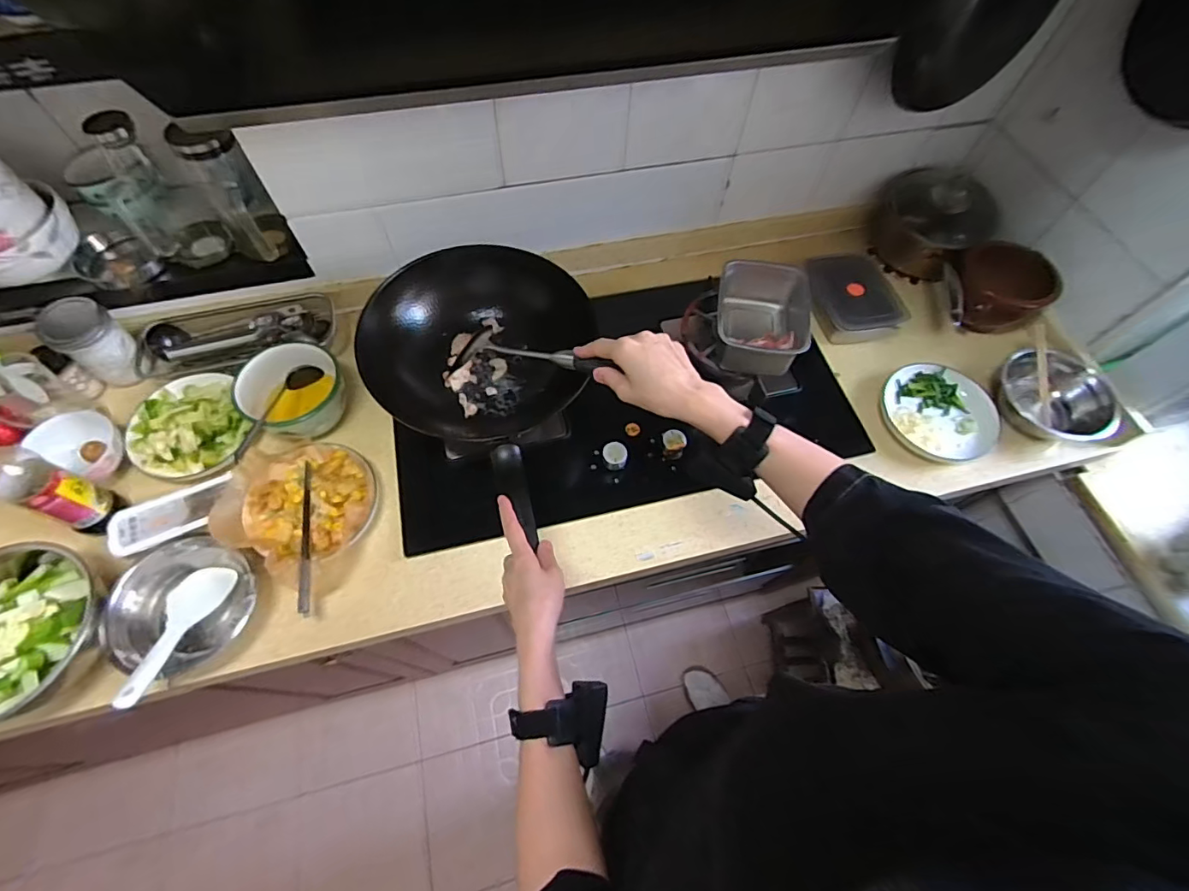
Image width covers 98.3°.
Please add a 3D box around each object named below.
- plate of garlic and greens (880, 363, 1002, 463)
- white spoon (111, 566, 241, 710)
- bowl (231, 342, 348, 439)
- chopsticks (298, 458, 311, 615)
[{"bbox_3d":[0.548,-0.051,0.818,0.178,0.036,0.155,22,64,9],"label":"plate of garlic and greens"},{"bbox_3d":[-0.514,0.227,0.628,0.062,0.016,0.176,3,40,-1],"label":"white spoon"},{"bbox_3d":[-0.450,-0.075,0.777,0.134,0.093,0.121,-18,65,-12],"label":"bowl"},{"bbox_3d":[-0.396,0.119,0.701,0.017,0.014,0.219,-12,64,-9],"label":"chopsticks"}]

